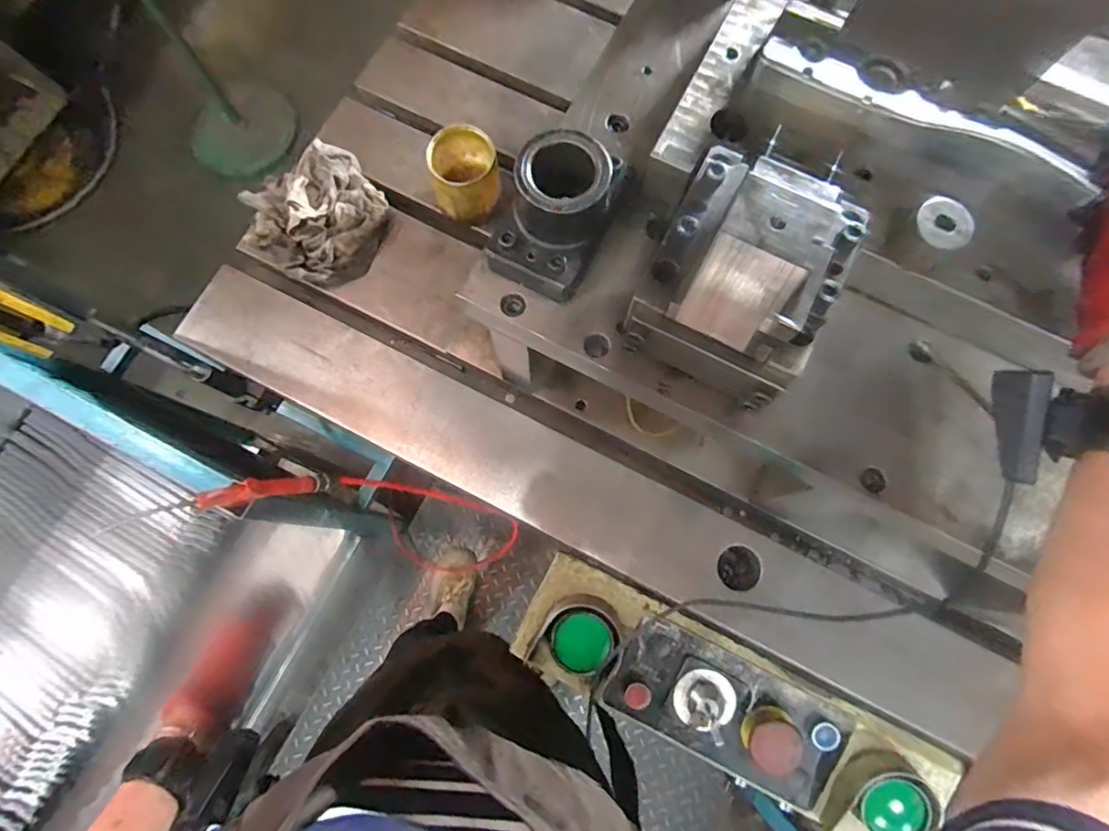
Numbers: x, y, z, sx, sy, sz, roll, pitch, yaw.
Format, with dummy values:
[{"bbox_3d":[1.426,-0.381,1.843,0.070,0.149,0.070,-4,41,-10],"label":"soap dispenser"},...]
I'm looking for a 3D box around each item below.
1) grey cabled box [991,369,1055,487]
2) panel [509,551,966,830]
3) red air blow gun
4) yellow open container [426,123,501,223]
[{"bbox_3d":[0.293,0.007,0.337,0.014,0.027,0.069,-1,93,-1],"label":"grey cabled box"},{"bbox_3d":[0.193,0.326,0.604,0.476,0.069,0.133,27,77,5],"label":"panel"},{"bbox_3d":[-0.377,0.100,0.647,0.044,0.255,0.028,-32,76,29],"label":"red air blow gun"},{"bbox_3d":[-0.112,-0.303,0.673,0.083,0.078,0.098,-9,77,-3],"label":"yellow open container"}]

